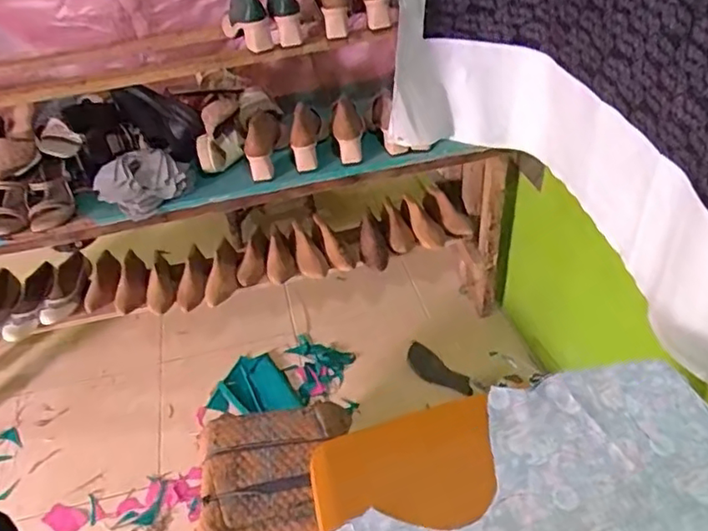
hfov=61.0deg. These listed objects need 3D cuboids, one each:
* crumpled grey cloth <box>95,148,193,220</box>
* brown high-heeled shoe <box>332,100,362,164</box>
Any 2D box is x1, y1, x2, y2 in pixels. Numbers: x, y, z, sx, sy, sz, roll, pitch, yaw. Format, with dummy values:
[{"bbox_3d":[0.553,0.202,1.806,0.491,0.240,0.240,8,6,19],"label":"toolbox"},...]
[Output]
[{"bbox_3d":[-0.460,-0.181,1.322,0.205,0.070,0.167,-11,41,-5],"label":"crumpled grey cloth"},{"bbox_3d":[-0.012,-0.296,1.337,0.067,0.135,0.047,-7,0,0],"label":"brown high-heeled shoe"}]

